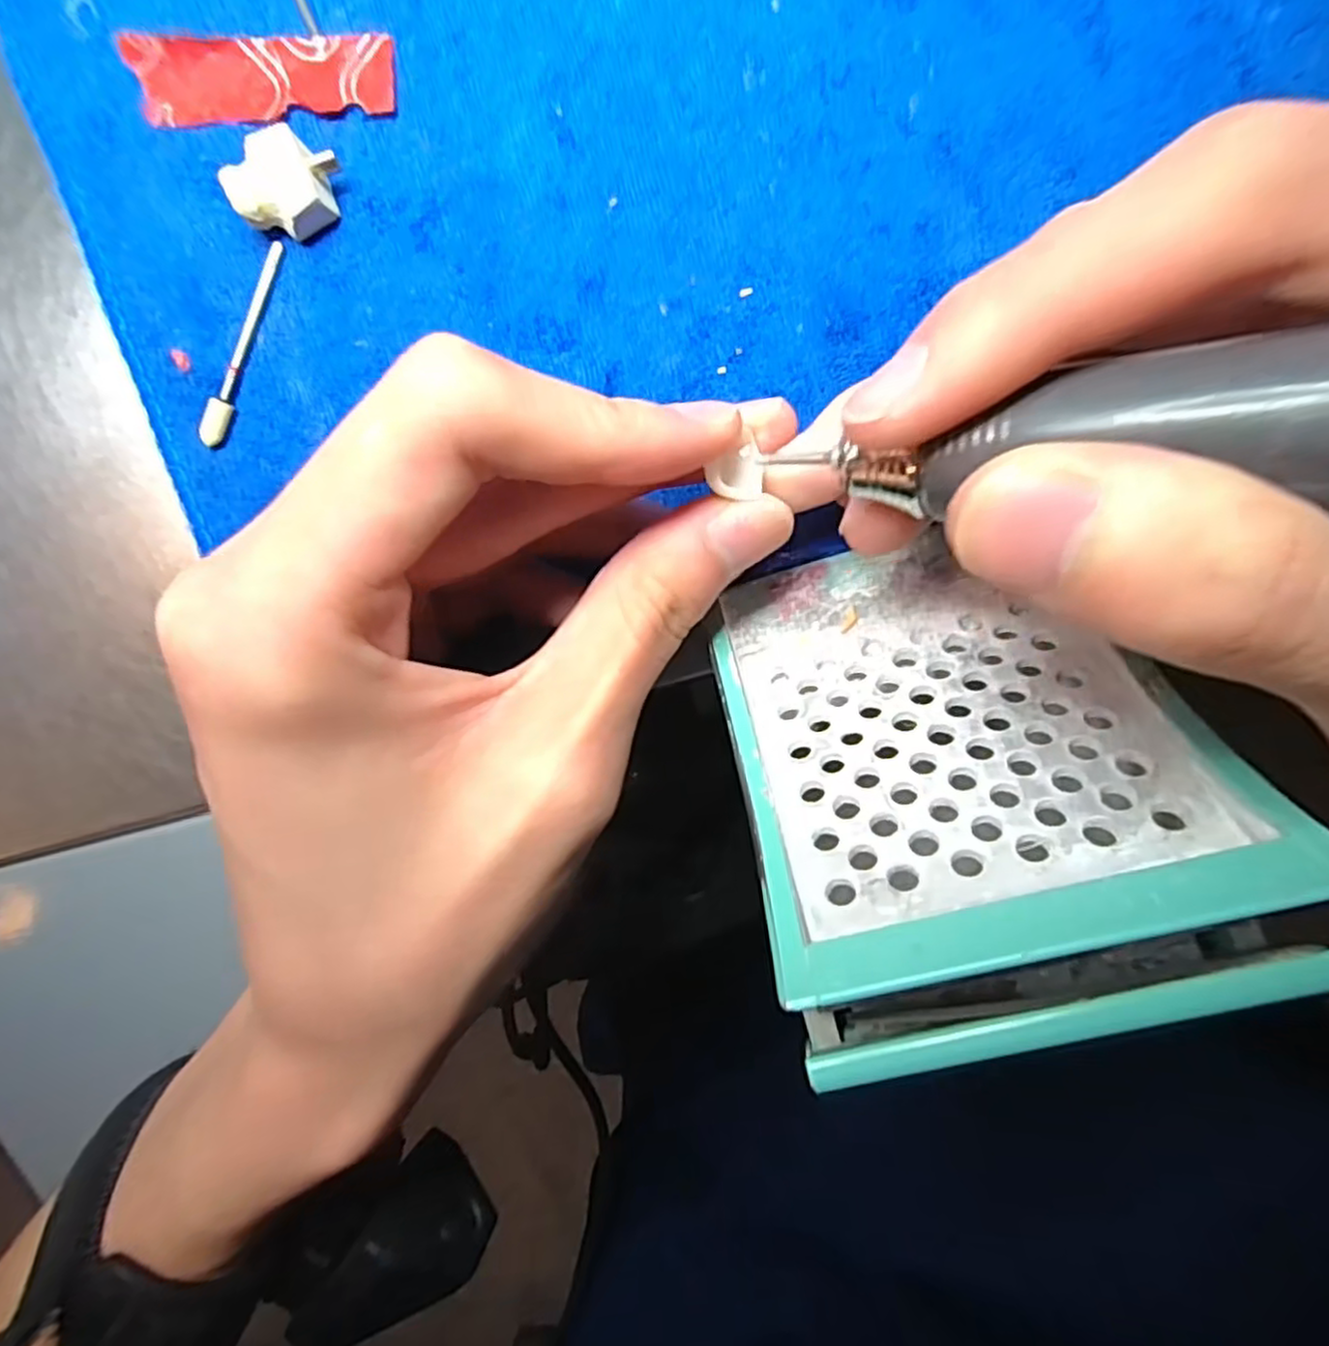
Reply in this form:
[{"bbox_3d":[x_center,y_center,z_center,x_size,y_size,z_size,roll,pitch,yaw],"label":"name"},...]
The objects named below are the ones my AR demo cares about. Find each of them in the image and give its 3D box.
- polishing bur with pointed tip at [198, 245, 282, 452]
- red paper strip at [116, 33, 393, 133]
[{"bbox_3d":[-0.097,-0.075,0.163,0.005,0.004,0.048,23,97,4],"label":"polishing bur with pointed tip"},{"bbox_3d":[-0.087,-0.130,0.154,0.058,0.005,0.016,1,96,7],"label":"red paper strip"}]

